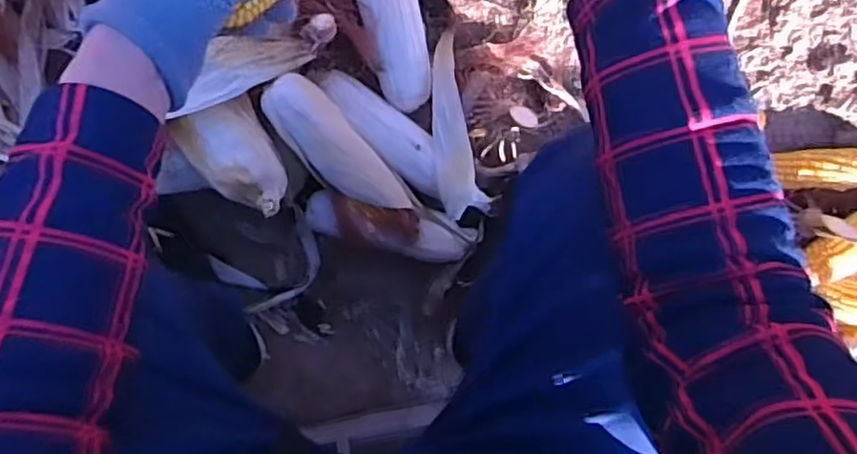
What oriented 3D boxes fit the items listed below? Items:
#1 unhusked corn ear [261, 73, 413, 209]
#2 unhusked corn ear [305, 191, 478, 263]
[{"bbox_3d":[-0.091,-0.075,0.664,0.059,0.051,0.176,-42,99,-2],"label":"unhusked corn ear"},{"bbox_3d":[-0.037,0.000,0.717,0.185,0.061,0.052,14,94,-9],"label":"unhusked corn ear"}]

